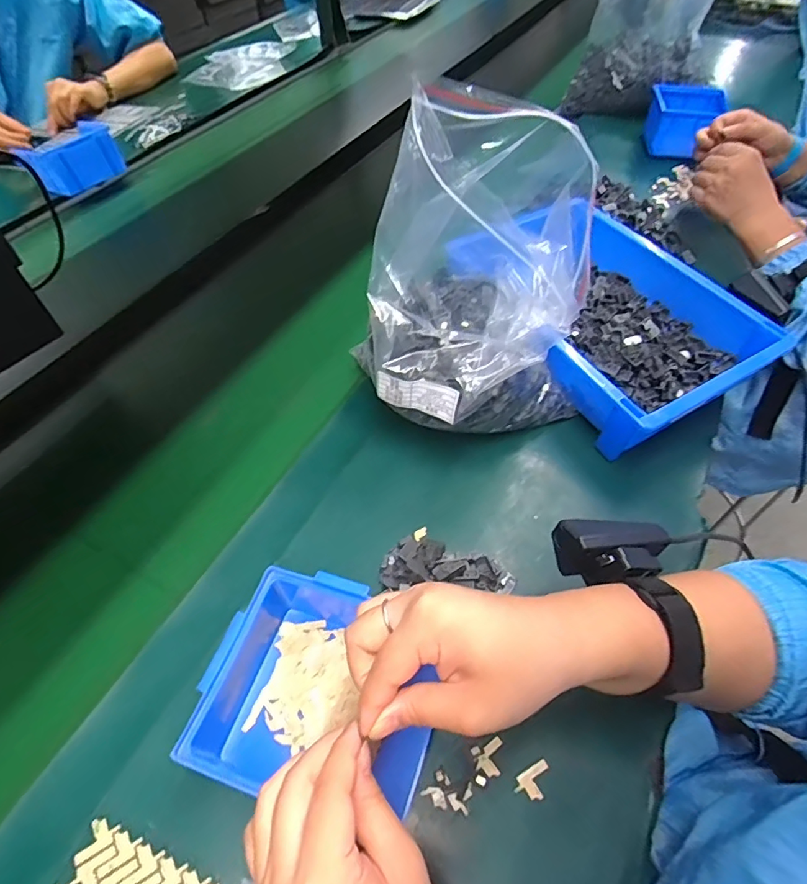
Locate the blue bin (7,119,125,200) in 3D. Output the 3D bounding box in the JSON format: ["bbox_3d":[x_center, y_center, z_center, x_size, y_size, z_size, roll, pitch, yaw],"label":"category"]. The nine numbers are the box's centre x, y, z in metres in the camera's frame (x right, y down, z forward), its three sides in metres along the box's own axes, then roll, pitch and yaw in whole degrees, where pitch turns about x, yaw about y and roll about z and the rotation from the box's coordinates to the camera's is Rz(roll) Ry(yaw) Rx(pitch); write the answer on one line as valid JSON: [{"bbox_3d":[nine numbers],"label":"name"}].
[{"bbox_3d":[-0.533,-0.456,0.813,0.094,0.074,0.132,27,58,20],"label":"blue bin"}]

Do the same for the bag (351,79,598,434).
[{"bbox_3d":[0.065,-0.121,0.419,0.164,0.269,0.168,17,55,12],"label":"bag"}]

